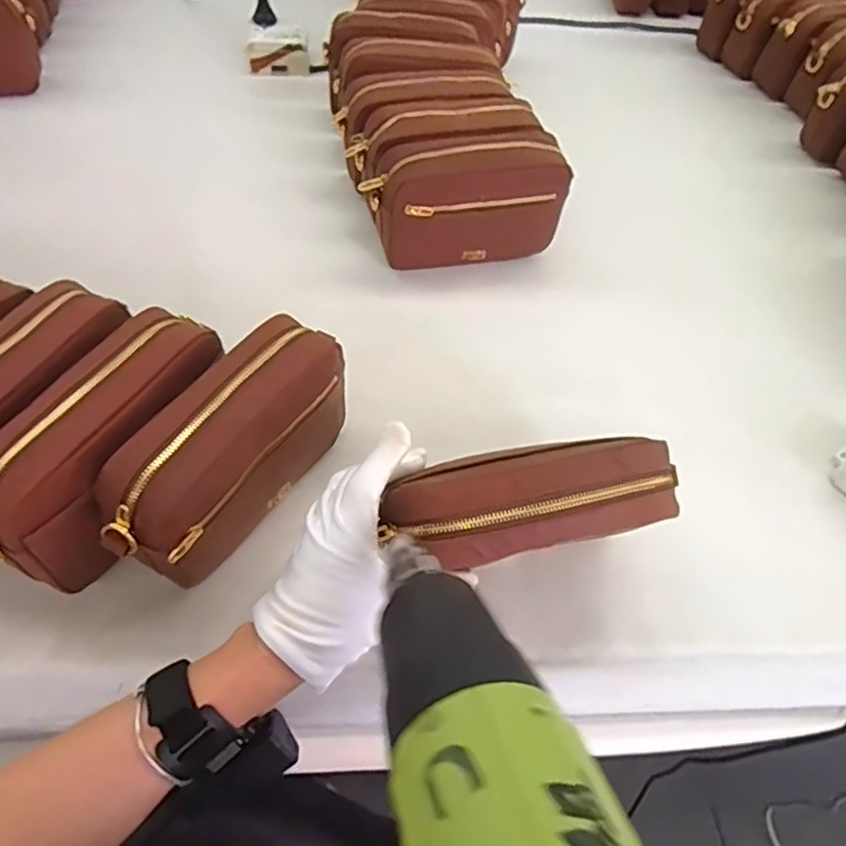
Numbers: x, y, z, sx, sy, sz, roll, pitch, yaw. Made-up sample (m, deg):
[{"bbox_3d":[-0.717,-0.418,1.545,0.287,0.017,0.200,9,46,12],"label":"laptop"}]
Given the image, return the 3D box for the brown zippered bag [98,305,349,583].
[{"bbox_3d":[-0.135,0.026,0.445,0.063,0.129,0.195,26,56,14],"label":"brown zippered bag"}]

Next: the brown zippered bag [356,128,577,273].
[{"bbox_3d":[0.044,-0.228,0.641,0.200,0.126,0.065,-8,55,-11],"label":"brown zippered bag"}]

